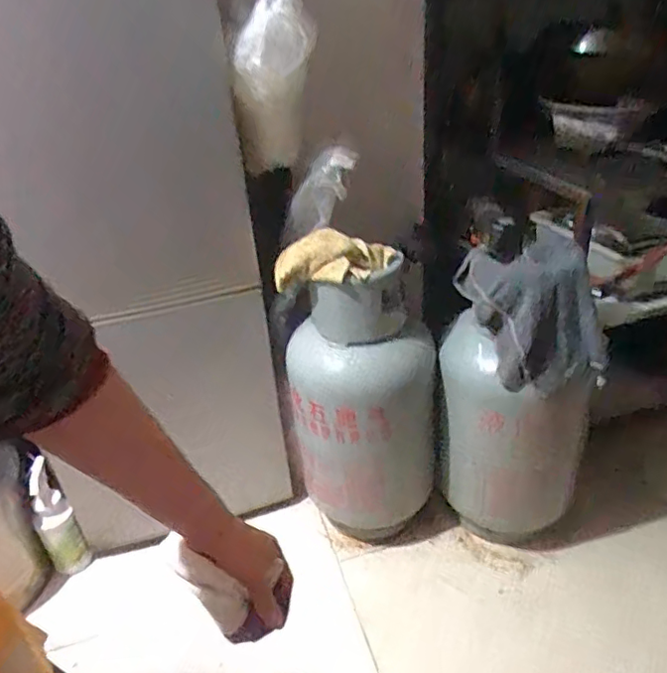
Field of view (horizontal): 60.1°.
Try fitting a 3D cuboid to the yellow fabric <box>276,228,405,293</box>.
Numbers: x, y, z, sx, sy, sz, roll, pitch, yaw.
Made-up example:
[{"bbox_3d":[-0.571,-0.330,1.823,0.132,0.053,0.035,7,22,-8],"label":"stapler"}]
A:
[{"bbox_3d":[0.008,-0.140,1.096,0.217,0.096,0.121,15,40,20],"label":"yellow fabric"}]

